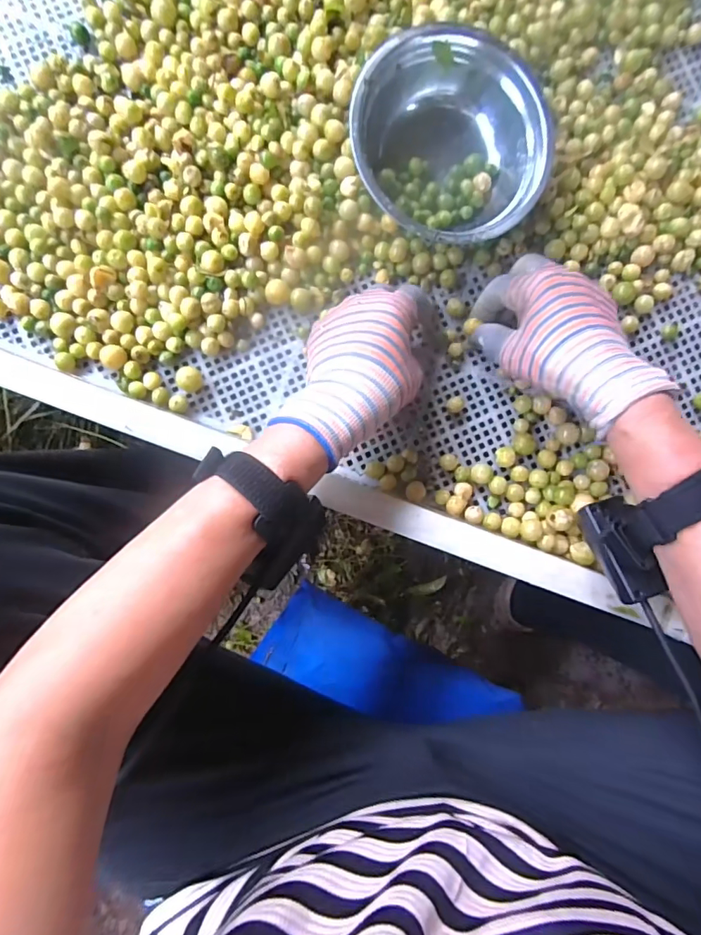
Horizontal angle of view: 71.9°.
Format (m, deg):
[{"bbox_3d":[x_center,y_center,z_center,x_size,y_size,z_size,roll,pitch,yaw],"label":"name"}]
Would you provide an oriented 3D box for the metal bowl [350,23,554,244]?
[{"bbox_3d":[0.075,-0.239,0.372,0.143,0.062,0.144,0,87,-2],"label":"metal bowl"}]

